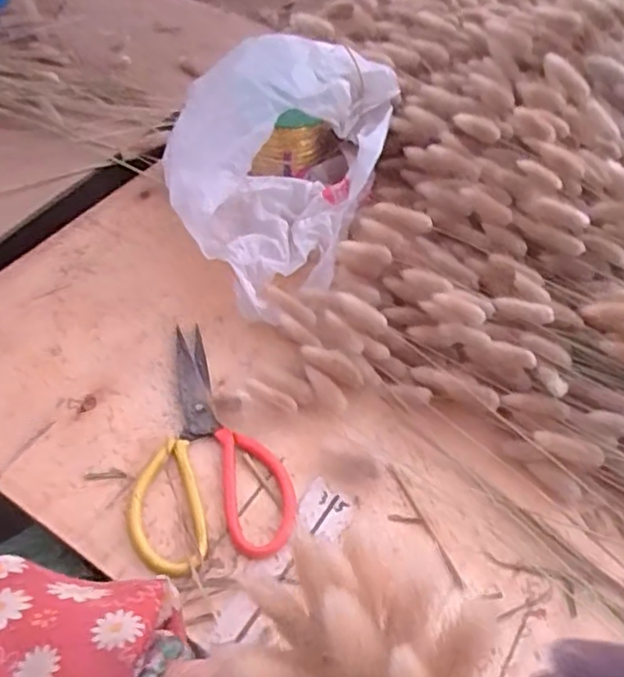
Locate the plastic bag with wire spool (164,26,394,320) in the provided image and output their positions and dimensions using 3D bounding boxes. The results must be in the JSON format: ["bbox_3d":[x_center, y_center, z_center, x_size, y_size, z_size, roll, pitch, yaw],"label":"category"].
[{"bbox_3d":[-0.031,-0.163,0.584,0.167,0.129,0.277,21,55,6],"label":"plastic bag with wire spool"}]

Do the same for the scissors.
[{"bbox_3d":[-0.082,0.071,0.472,0.109,0.011,0.189,-9,57,-15],"label":"scissors"}]

